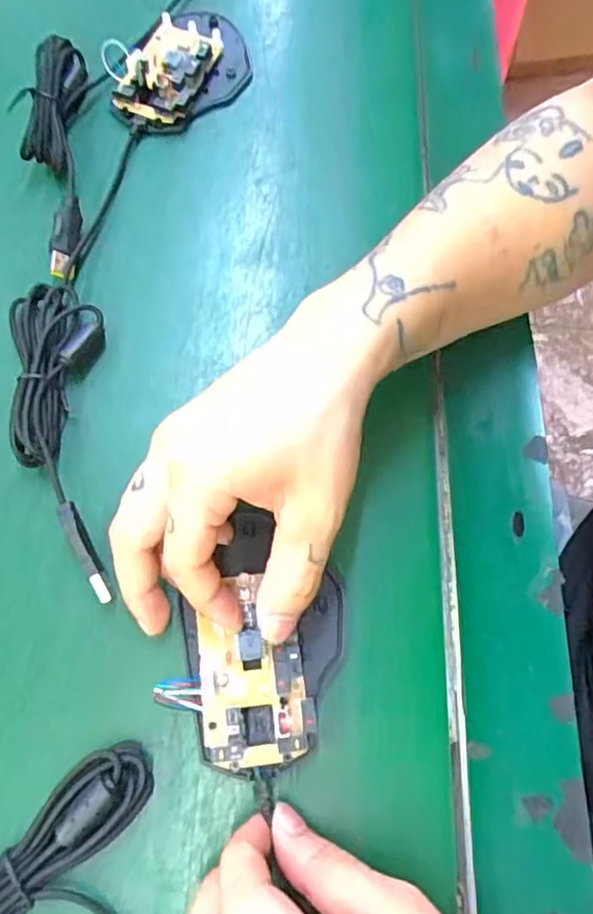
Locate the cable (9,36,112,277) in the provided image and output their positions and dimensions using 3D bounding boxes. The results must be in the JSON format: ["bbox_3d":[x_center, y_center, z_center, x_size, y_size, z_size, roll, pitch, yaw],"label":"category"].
[{"bbox_3d":[-0.141,-0.187,0.358,0.042,0.018,0.172,2,70,-1],"label":"cable"}]

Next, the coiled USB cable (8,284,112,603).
[{"bbox_3d":[-0.114,-0.015,0.301,0.046,0.018,0.169,-12,71,-7],"label":"coiled USB cable"}]

